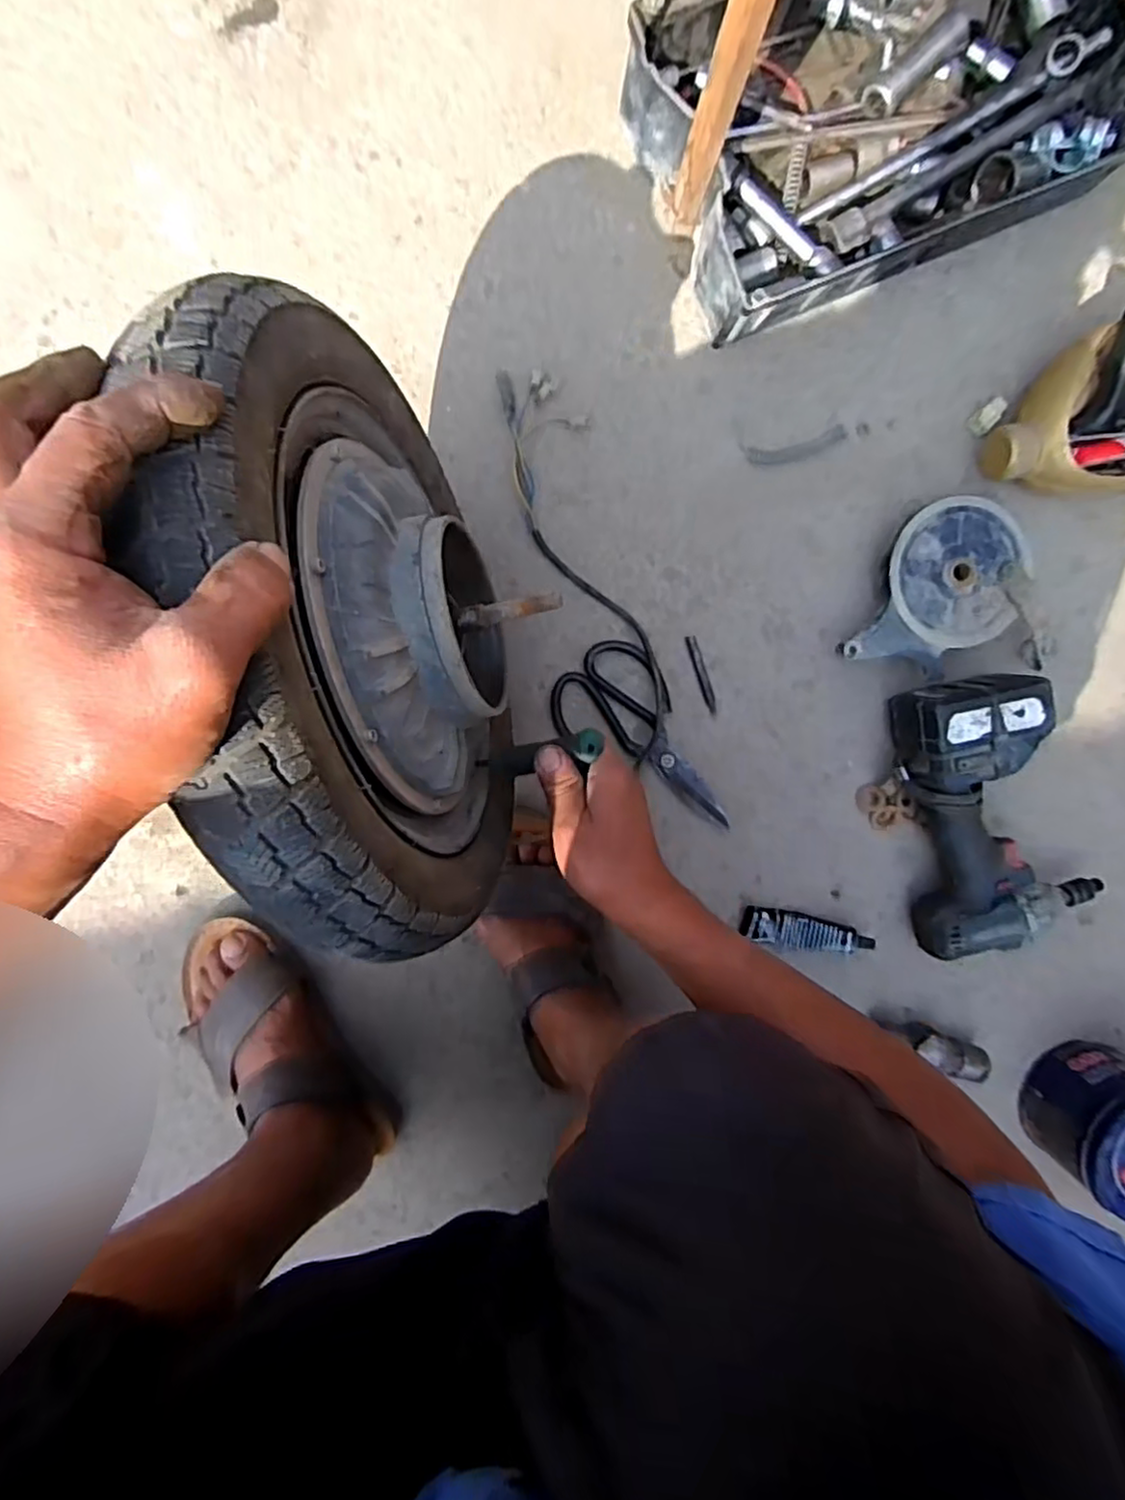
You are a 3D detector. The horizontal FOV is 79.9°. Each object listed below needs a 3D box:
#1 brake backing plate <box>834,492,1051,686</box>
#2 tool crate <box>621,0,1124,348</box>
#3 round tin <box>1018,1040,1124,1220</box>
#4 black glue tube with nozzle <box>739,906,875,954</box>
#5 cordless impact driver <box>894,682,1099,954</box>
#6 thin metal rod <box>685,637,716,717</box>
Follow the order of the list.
[{"bbox_3d":[0.316,-0.136,0.571,0.166,0.052,0.143,-5,96,-4],"label":"brake backing plate"},{"bbox_3d":[0.238,-0.484,0.506,0.337,0.098,0.211,-23,99,-1],"label":"tool crate"},{"bbox_3d":[0.508,0.344,0.616,0.117,0.091,0.119,0,96,-4],"label":"round tin"},{"bbox_3d":[0.220,0.169,0.613,0.113,0.023,0.035,12,96,-6],"label":"black glue tube with nozzle"},{"bbox_3d":[0.370,0.053,0.576,0.146,0.072,0.230,-12,98,-3],"label":"cordless impact driver"},{"bbox_3d":[0.125,-0.066,0.595,0.010,0.005,0.072,-20,99,-2],"label":"thin metal rod"}]

